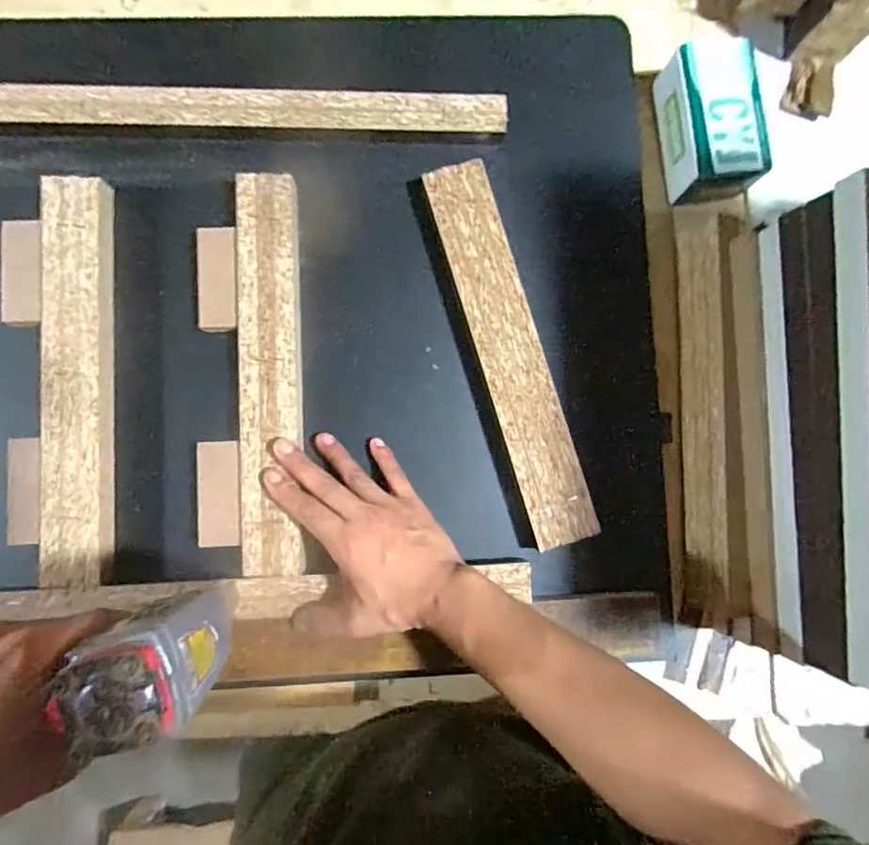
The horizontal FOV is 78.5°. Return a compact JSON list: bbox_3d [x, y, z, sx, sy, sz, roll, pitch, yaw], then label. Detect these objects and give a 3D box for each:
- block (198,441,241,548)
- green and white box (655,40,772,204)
[{"bbox_3d":[-0.163,0.055,0.415,0.032,0.030,0.078,-3,86,-2],"label":"block"},{"bbox_3d":[0.225,-0.243,0.439,0.070,0.054,0.120,-10,87,-3],"label":"green and white box"}]

